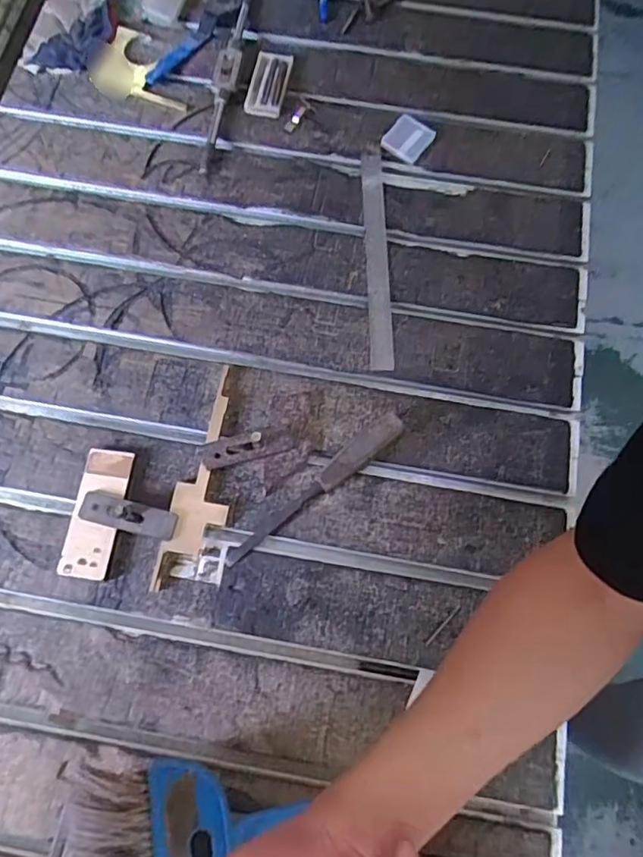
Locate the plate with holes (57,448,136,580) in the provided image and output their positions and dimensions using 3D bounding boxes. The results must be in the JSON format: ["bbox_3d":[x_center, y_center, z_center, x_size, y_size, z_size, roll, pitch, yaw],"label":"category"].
[{"bbox_3d":[-0.233,0.087,0.590,0.048,0.018,0.132,8,72,2],"label":"plate with holes"}]

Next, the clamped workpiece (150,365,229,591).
[{"bbox_3d":[-0.121,0.049,0.605,0.057,0.014,0.242,11,72,3],"label":"clamped workpiece"}]

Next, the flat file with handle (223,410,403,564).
[{"bbox_3d":[-0.004,0.062,0.594,0.232,0.024,0.032,-40,77,-12],"label":"flat file with handle"}]

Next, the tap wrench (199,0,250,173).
[{"bbox_3d":[-0.126,-0.488,0.765,0.031,0.019,0.340,8,72,2],"label":"tap wrench"}]

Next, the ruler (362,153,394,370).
[{"bbox_3d":[0.069,-0.216,0.696,0.027,0.007,0.308,-1,72,-1],"label":"ruler"}]

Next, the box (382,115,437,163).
[{"bbox_3d":[0.114,-0.383,0.747,0.056,0.010,0.067,34,75,10],"label":"box"}]

